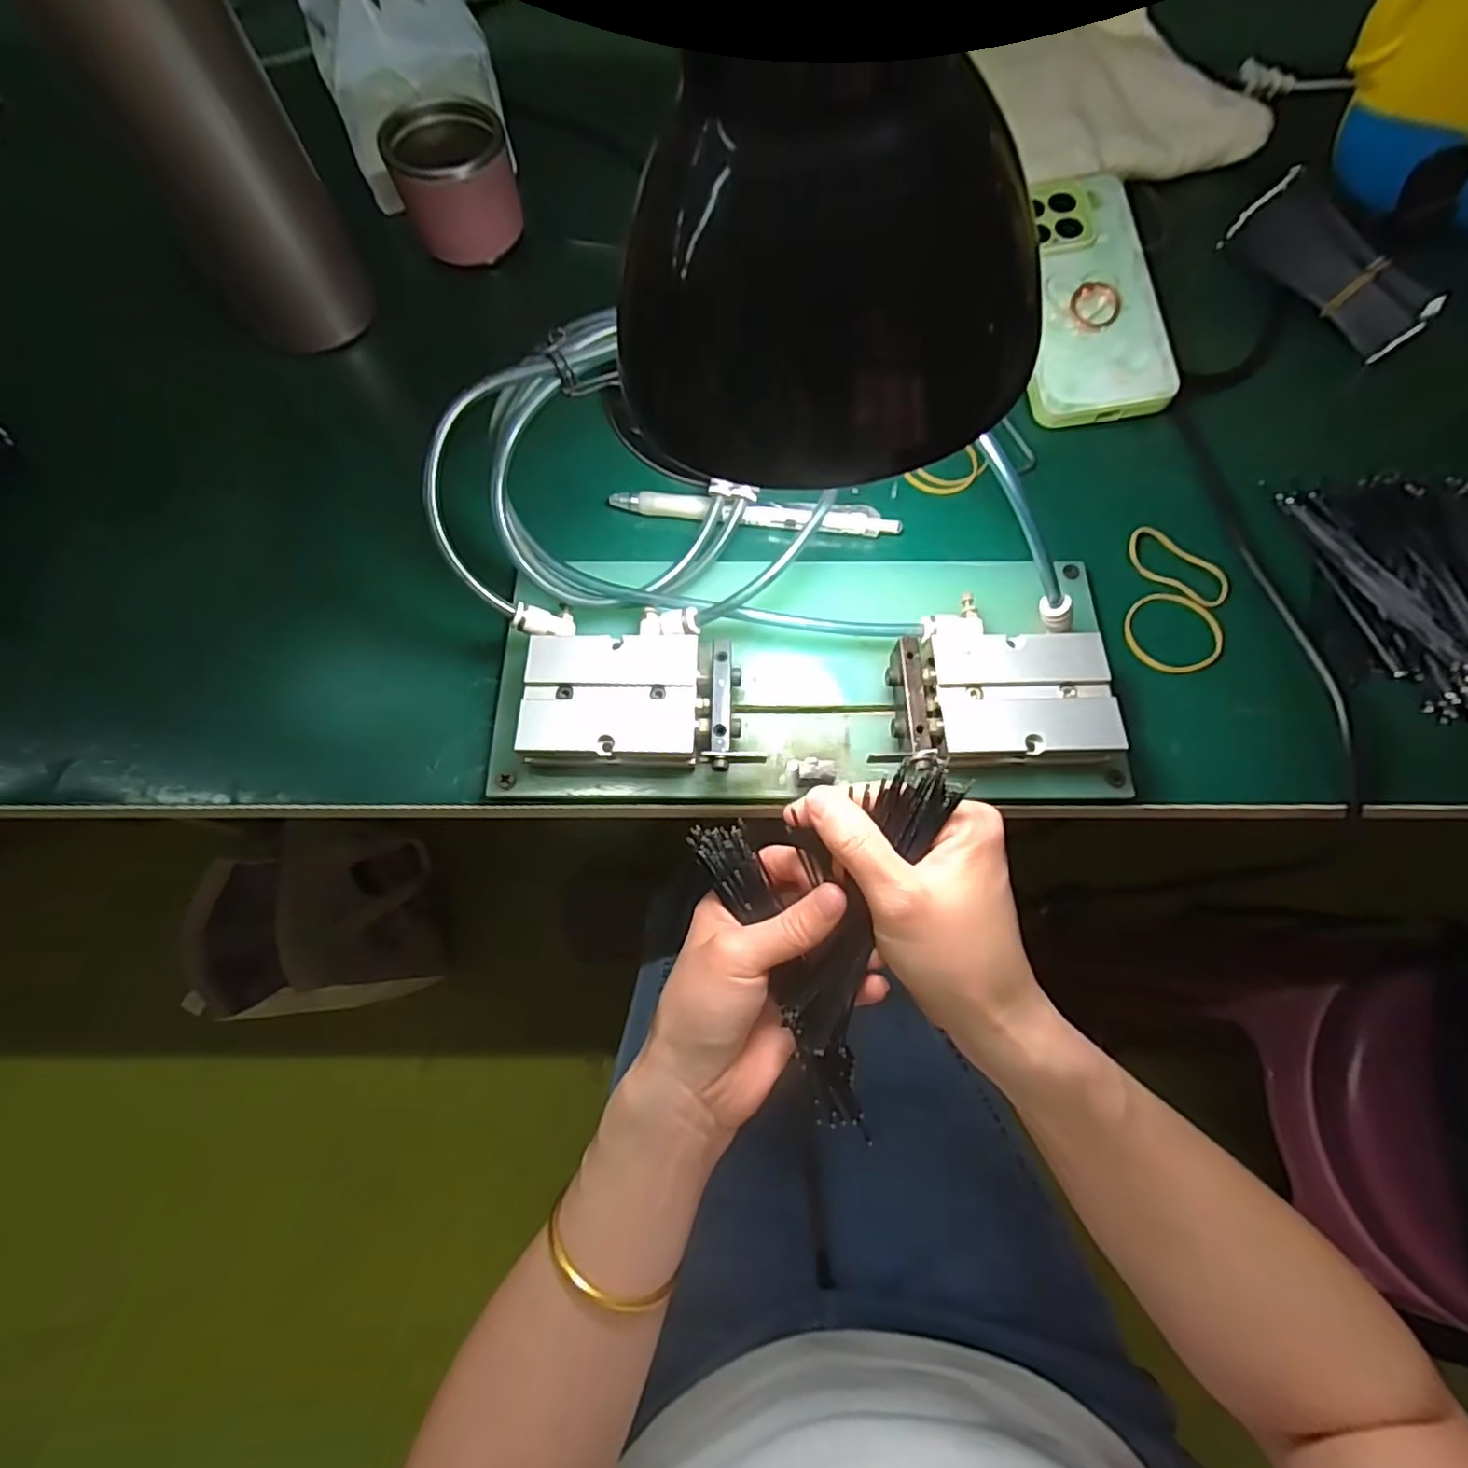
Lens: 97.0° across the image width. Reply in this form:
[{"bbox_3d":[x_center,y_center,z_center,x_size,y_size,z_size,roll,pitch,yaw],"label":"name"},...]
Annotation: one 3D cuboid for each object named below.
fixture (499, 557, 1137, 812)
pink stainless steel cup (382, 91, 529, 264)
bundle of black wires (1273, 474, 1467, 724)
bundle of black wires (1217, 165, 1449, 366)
[{"bbox_3d":[0.033,-0.028,0.293,0.263,0.038,0.114,-1,71,0],"label":"fixture"},{"bbox_3d":[-0.160,-0.321,0.379,0.065,0.048,0.067,0,71,0],"label":"pink stainless steel cup"},{"bbox_3d":[0.346,-0.068,0.312,0.092,0.018,0.141,-9,72,-3],"label":"bundle of black wires"},{"bbox_3d":[0.353,-0.274,0.381,0.046,0.026,0.117,-32,74,-10],"label":"bundle of black wires"}]

